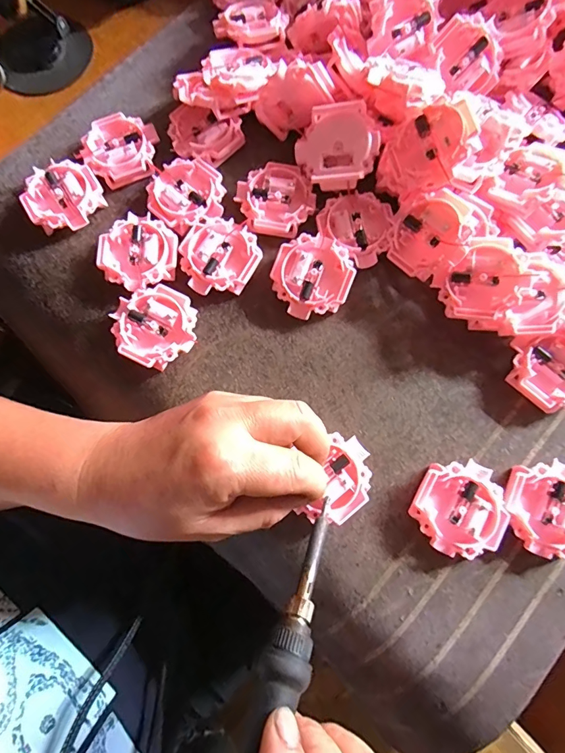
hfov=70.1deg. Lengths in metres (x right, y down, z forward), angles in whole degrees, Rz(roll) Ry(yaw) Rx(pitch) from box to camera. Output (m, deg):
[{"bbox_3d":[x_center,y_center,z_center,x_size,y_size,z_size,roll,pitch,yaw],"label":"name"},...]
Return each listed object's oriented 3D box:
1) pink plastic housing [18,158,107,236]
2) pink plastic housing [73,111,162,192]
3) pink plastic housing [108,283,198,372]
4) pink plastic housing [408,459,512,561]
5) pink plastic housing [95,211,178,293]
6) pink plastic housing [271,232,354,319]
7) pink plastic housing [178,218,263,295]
[{"bbox_3d":[-0.156,-0.127,0.288,0.051,0.016,0.048,-34,80,-6],"label":"pink plastic housing"},{"bbox_3d":[-0.119,-0.167,0.299,0.054,0.016,0.050,-15,78,-2],"label":"pink plastic housing"},{"bbox_3d":[-0.084,-0.033,0.268,0.053,0.016,0.052,0,78,1],"label":"pink plastic housing"},{"bbox_3d":[0.107,0.079,0.244,0.052,0.015,0.055,0,78,1],"label":"pink plastic housing"},{"bbox_3d":[-0.098,-0.084,0.278,0.052,0.013,0.051,0,78,1],"label":"pink plastic housing"},{"bbox_3d":[0.020,-0.067,0.272,0.051,0.021,0.051,-34,80,-6],"label":"pink plastic housing"},{"bbox_3d":[-0.044,-0.081,0.278,0.051,0.015,0.053,33,80,7],"label":"pink plastic housing"}]

